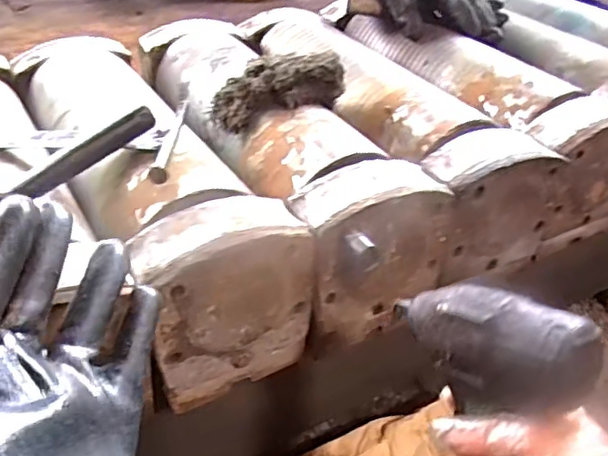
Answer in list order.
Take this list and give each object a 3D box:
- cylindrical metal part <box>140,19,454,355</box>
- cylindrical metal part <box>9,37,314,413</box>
[{"bbox_3d":[-0.051,-0.104,0.772,0.165,0.150,0.535,-19,42,-27],"label":"cylindrical metal part"},{"bbox_3d":[-0.183,-0.057,0.717,0.161,0.170,0.518,-16,41,-24],"label":"cylindrical metal part"}]

